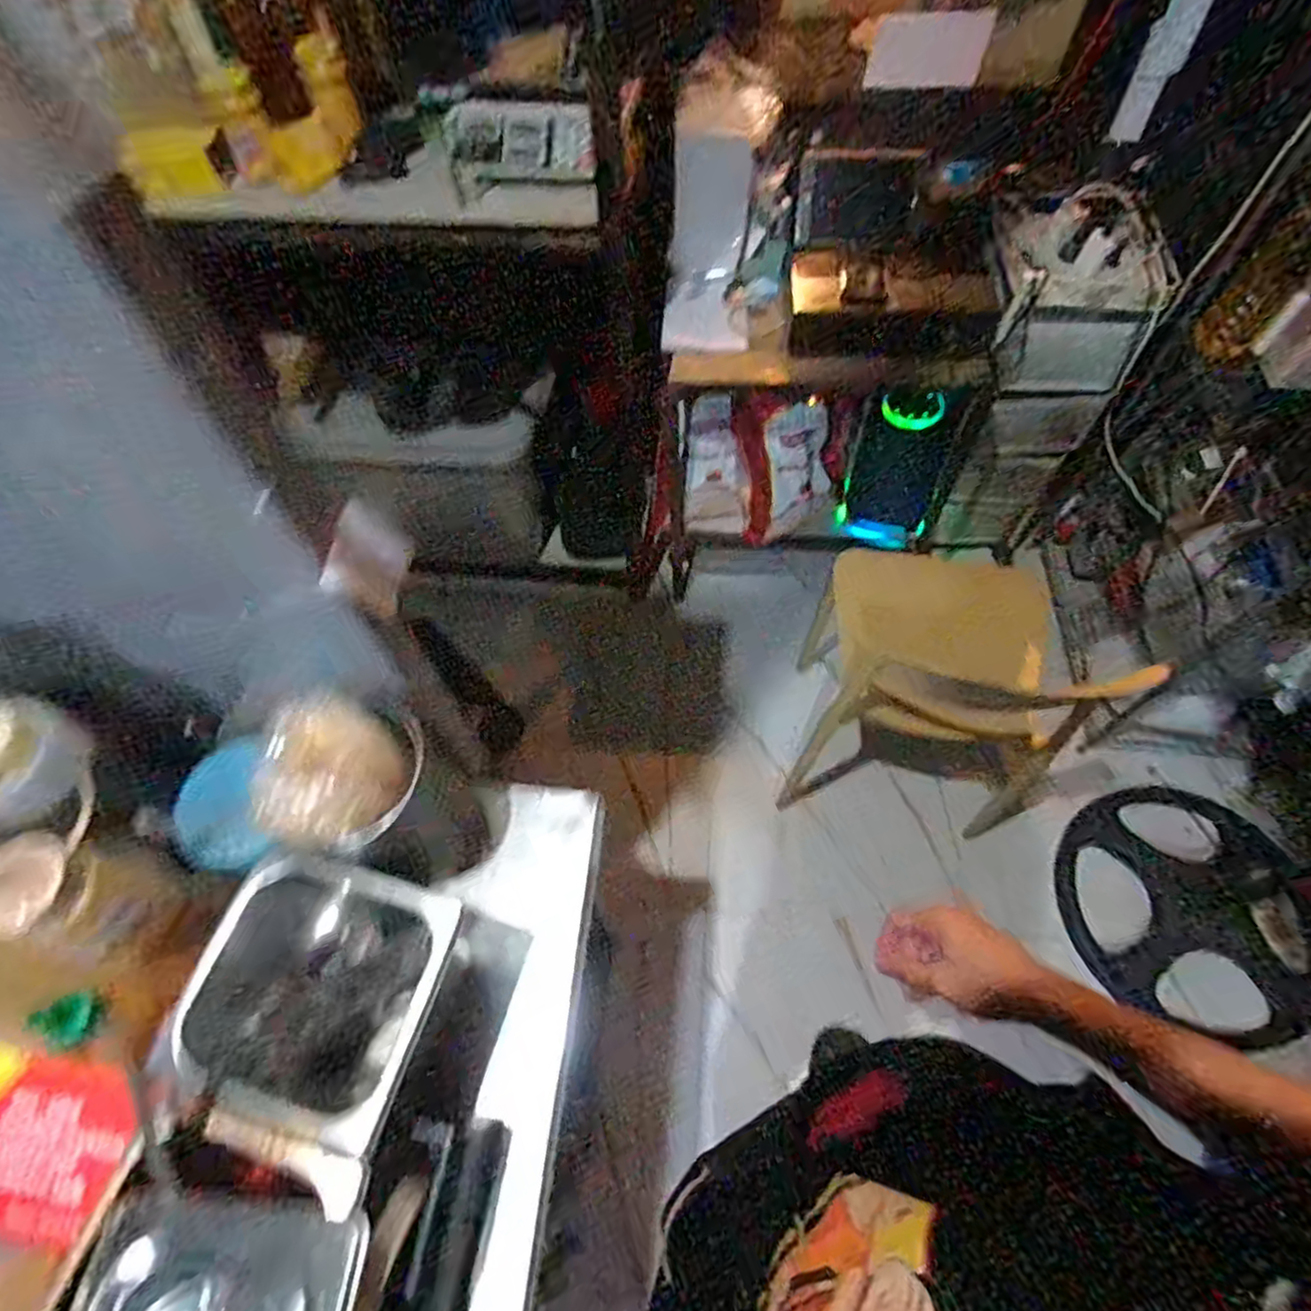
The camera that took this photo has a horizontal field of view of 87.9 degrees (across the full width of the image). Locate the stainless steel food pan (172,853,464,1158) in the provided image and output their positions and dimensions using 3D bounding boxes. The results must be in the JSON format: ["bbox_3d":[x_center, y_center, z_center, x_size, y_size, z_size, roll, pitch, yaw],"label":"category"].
[{"bbox_3d":[-0.242,0.277,0.556,0.178,0.190,0.166,8,62,7],"label":"stainless steel food pan"}]

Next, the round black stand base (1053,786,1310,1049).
[{"bbox_3d":[1.060,0.503,1.356,0.441,0.070,0.470,-1,61,2],"label":"round black stand base"}]

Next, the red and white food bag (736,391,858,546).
[{"bbox_3d":[0.308,-0.410,1.499,0.250,0.284,0.137,-12,62,-3],"label":"red and white food bag"}]

